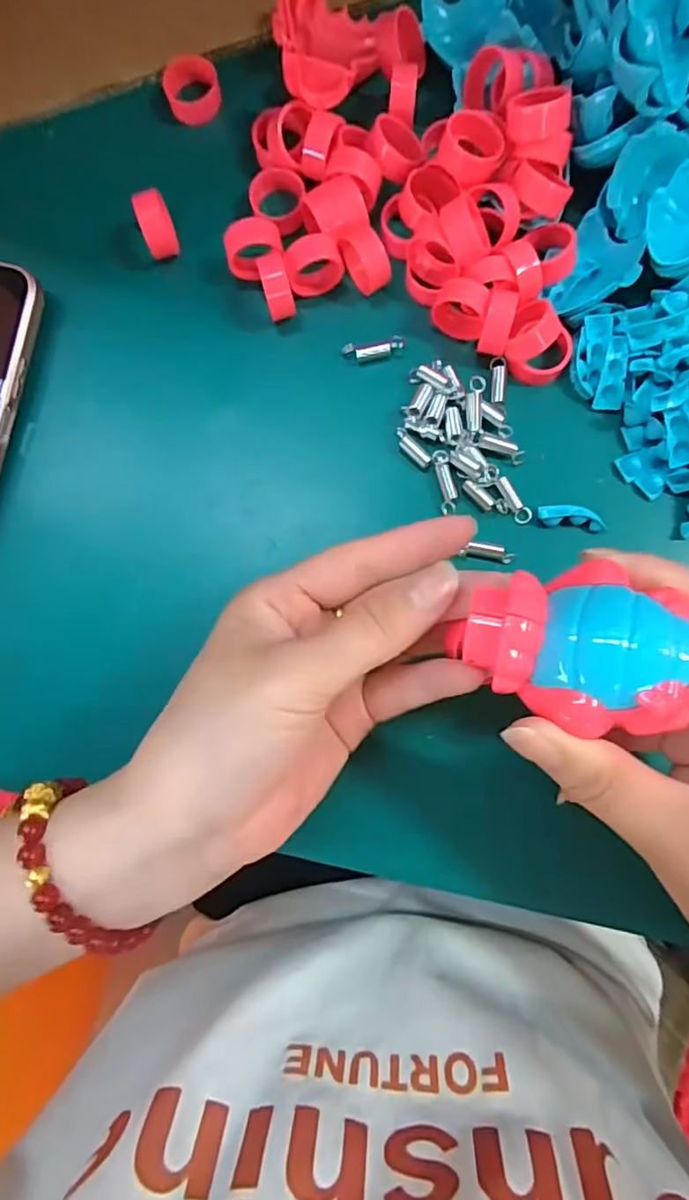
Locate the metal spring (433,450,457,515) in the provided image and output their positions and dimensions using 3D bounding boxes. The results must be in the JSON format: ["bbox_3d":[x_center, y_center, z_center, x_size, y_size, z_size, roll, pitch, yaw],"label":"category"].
[{"bbox_3d":[0.045,-0.052,0.252,0.007,0.004,0.028,-10,84,2],"label":"metal spring"}]

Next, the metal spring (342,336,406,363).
[{"bbox_3d":[0.014,-0.113,0.261,0.027,0.009,0.007,-14,84,1],"label":"metal spring"}]

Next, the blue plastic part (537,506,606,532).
[{"bbox_3d":[0.099,-0.036,0.250,0.029,0.004,0.009,7,85,3],"label":"blue plastic part"}]

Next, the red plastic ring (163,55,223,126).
[{"bbox_3d":[-0.071,-0.240,0.271,0.025,0.012,0.024,0,84,3],"label":"red plastic ring"}]

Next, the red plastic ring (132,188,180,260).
[{"bbox_3d":[-0.084,-0.168,0.257,0.014,0.025,0.021,-21,84,1],"label":"red plastic ring"}]

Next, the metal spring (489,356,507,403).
[{"bbox_3d":[0.068,-0.098,0.256,0.006,0.005,0.021,4,85,3],"label":"metal spring"}]

